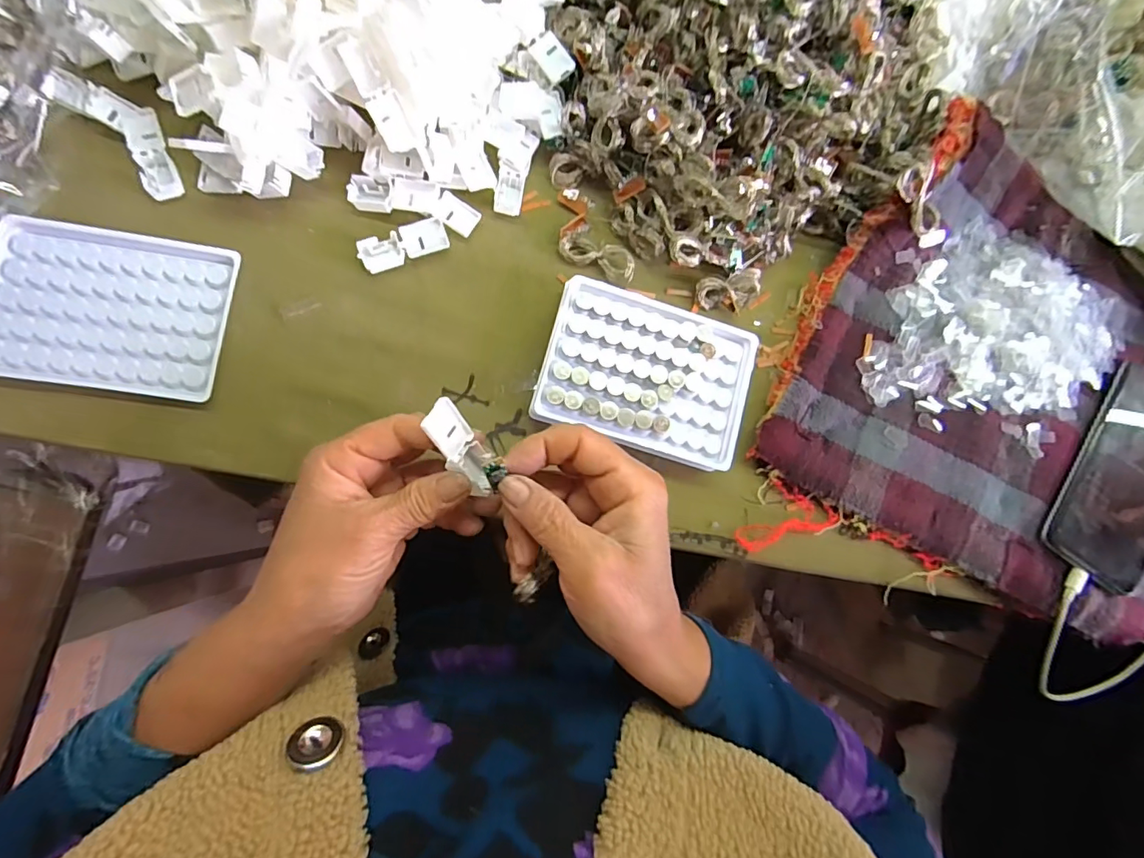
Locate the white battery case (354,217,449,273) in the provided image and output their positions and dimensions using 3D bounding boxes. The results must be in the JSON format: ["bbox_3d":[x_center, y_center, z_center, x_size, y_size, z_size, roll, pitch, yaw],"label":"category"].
[{"bbox_3d":[-0.107,-0.117,0.331,0.054,0.011,0.019,-21,86,-11],"label":"white battery case"}]

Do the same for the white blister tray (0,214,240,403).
[{"bbox_3d":[-0.270,-0.070,0.303,0.126,0.014,0.095,8,81,-8],"label":"white blister tray"}]

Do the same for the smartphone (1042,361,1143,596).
[{"bbox_3d":[0.408,0.035,0.373,0.086,0.011,0.165,36,79,-2],"label":"smartphone"}]

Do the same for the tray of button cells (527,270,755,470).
[{"bbox_3d":[0.049,-0.036,0.335,0.131,0.025,0.095,16,80,-6],"label":"tray of button cells"}]

